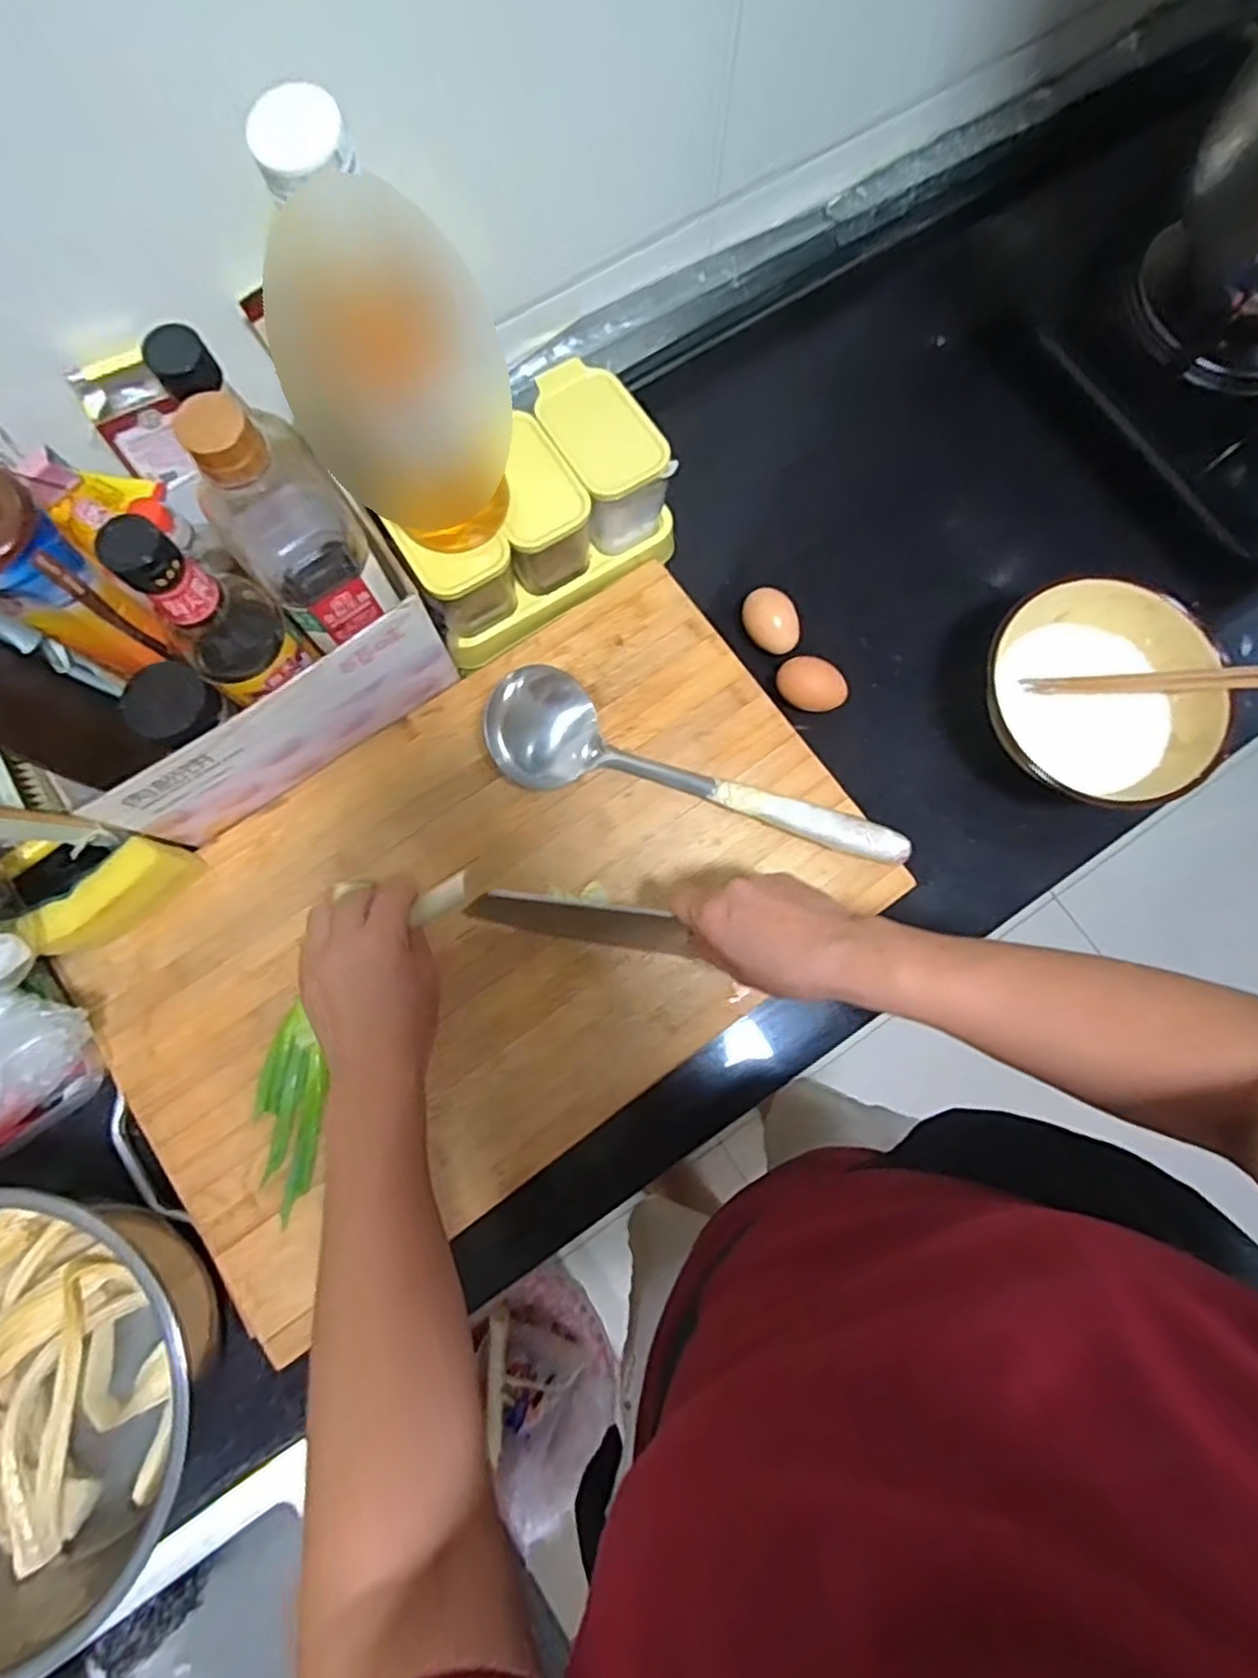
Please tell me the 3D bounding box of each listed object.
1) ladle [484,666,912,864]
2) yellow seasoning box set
[{"bbox_3d":[0.057,-0.048,0.531,0.330,0.064,0.087,17,77,2],"label":"ladle"},{"bbox_3d":[-0.078,-0.255,0.559,0.207,0.093,0.123,-32,80,-9],"label":"yellow seasoning box set"}]

